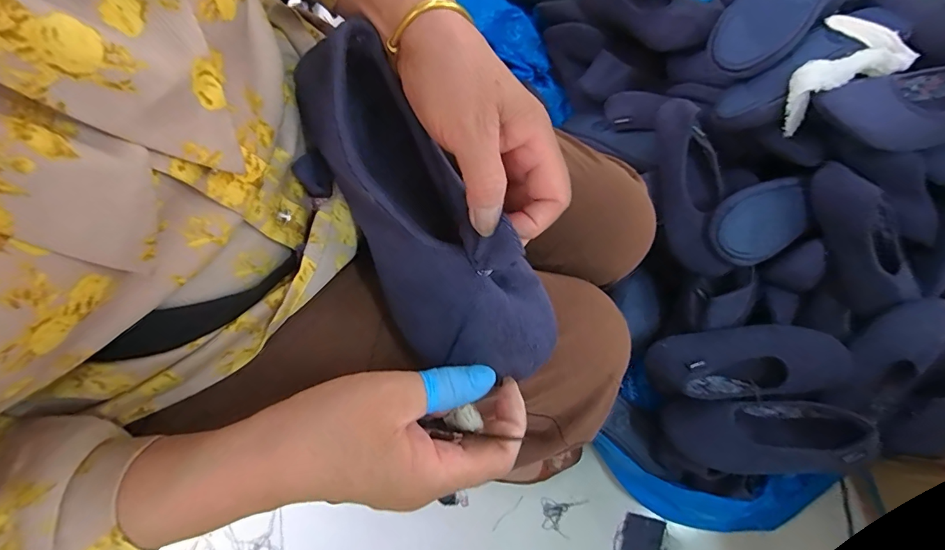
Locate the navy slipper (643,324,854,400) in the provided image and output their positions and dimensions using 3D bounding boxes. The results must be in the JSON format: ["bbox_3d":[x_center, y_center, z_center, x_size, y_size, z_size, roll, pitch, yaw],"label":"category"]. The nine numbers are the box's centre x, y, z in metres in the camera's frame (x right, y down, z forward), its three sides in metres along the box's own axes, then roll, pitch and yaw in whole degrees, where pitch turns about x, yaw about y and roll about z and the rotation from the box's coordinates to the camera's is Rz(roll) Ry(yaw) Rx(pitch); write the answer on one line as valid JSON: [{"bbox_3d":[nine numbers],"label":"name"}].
[{"bbox_3d":[0.379,0.125,0.621,0.254,0.086,0.096,-5,75,11],"label":"navy slipper"}]

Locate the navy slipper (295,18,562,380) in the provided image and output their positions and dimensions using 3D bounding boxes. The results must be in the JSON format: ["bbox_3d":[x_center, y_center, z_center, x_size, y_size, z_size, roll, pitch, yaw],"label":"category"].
[{"bbox_3d":[-0.035,-0.035,0.269,0.083,0.065,0.223,-32,88,-8],"label":"navy slipper"}]

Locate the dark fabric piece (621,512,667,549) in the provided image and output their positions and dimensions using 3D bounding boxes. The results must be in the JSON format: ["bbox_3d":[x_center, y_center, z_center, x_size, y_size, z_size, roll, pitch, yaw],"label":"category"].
[{"bbox_3d":[0.269,0.426,0.693,0.060,0.005,0.076,17,76,4],"label":"dark fabric piece"}]

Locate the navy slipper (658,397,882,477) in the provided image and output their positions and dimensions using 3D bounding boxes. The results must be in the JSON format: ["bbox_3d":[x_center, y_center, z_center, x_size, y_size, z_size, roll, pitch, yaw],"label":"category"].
[{"bbox_3d":[0.389,0.217,0.585,0.233,0.059,0.095,-1,75,13],"label":"navy slipper"}]

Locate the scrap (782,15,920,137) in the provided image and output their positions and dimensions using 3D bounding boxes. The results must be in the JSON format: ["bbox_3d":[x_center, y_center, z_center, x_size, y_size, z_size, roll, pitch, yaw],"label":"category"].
[{"bbox_3d":[0.463,-0.268,0.563,0.161,0.063,0.108,-33,78,-8],"label":"scrap"}]

